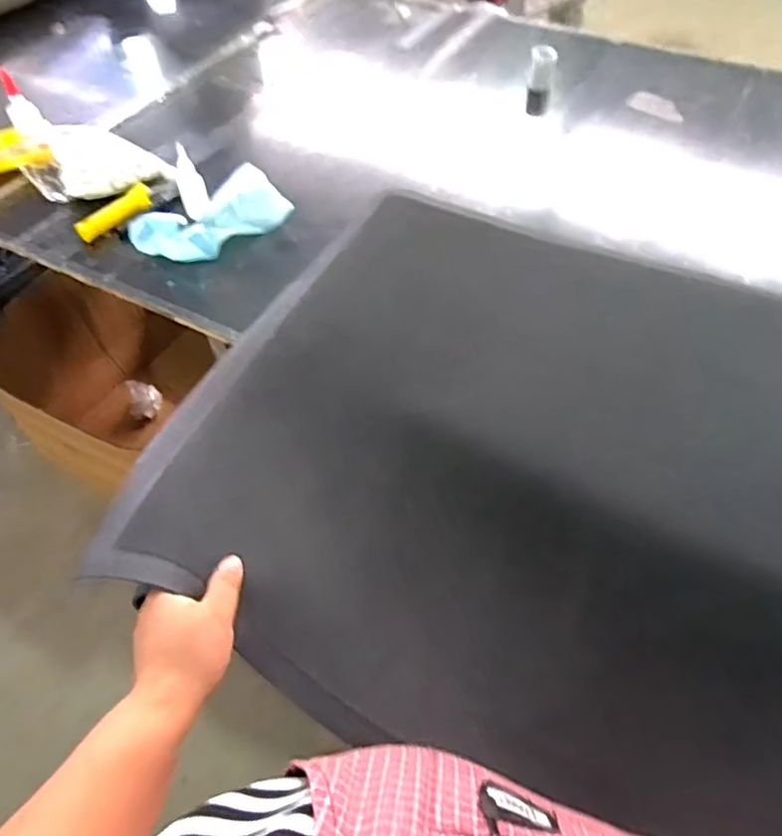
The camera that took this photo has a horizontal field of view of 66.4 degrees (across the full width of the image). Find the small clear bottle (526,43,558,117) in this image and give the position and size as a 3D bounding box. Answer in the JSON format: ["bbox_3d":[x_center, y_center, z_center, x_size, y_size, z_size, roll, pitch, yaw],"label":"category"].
[{"bbox_3d":[0.327,-0.735,1.318,0.053,0.131,0.042,11,54,7],"label":"small clear bottle"}]

